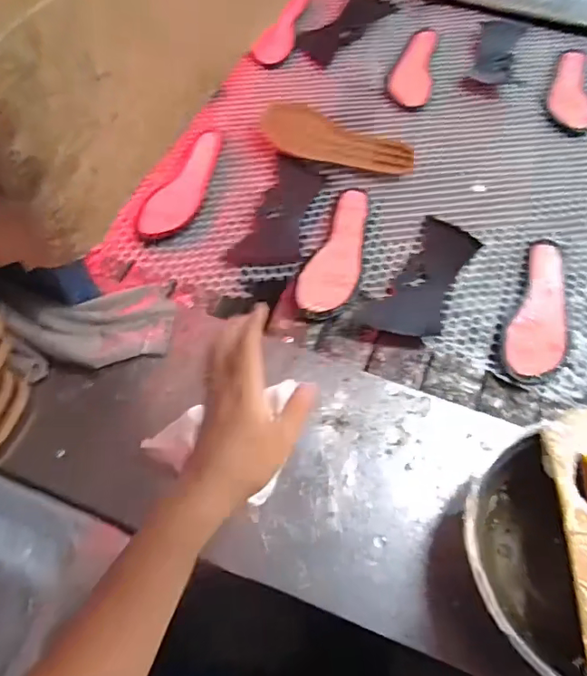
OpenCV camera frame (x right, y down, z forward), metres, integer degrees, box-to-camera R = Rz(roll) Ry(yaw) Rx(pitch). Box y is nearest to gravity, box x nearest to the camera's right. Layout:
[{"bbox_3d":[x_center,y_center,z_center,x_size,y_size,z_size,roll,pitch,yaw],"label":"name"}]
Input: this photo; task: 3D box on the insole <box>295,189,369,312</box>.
[{"bbox_3d":[0.064,-0.114,0.670,0.070,0.024,0.192,23,63,9],"label":"insole"}]

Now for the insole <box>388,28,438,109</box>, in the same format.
[{"bbox_3d":[0.206,-0.469,0.879,0.071,0.008,0.182,8,70,9],"label":"insole"}]

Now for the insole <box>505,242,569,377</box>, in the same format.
[{"bbox_3d":[0.314,-0.038,0.631,0.068,0.027,0.213,23,63,10],"label":"insole"}]

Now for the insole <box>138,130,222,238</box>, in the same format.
[{"bbox_3d":[-0.159,-0.219,0.728,0.070,0.015,0.212,17,62,6],"label":"insole"}]

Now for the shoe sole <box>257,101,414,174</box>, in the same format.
[{"bbox_3d":[0.066,-0.292,0.751,0.224,0.013,0.069,11,92,-4],"label":"shoe sole"}]

